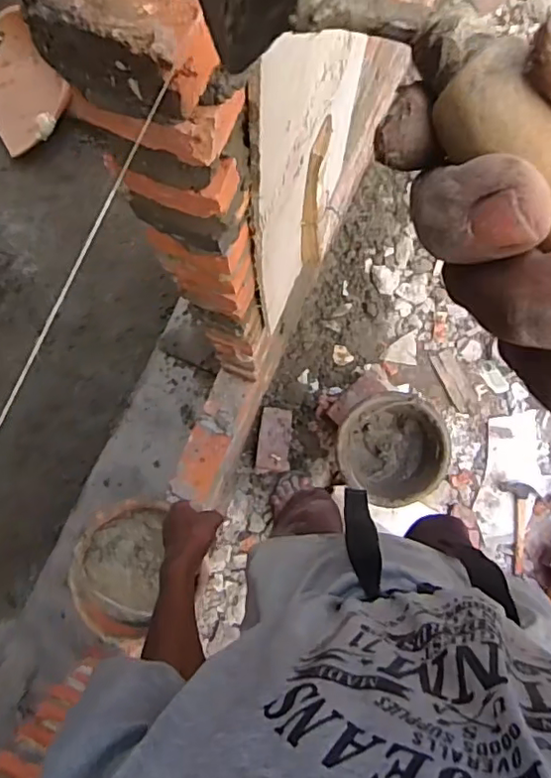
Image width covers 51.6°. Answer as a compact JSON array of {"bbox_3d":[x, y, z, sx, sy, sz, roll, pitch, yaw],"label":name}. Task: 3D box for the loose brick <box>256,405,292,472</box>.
[{"bbox_3d":[-0.002,0.129,1.423,0.084,0.040,0.163,3,83,0],"label":"loose brick"}]

